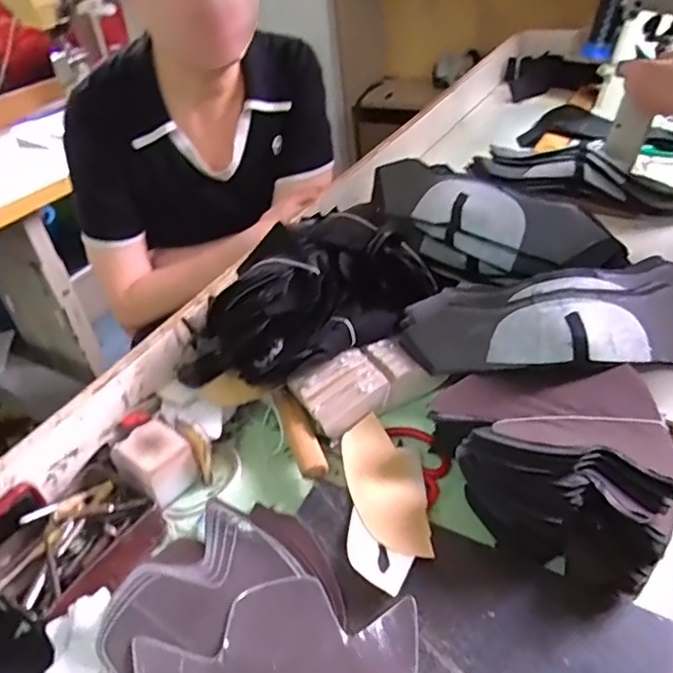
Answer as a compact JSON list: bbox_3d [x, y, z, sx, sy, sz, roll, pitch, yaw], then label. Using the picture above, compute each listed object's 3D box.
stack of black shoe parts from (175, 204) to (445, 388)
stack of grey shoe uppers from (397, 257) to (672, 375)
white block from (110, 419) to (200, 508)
[{"bbox_3d":[-0.025,-0.040,0.622,0.184,0.097,0.280,26,49,34],"label":"stack of black shoe parts"},{"bbox_3d":[0.251,-0.013,0.563,0.361,0.088,0.134,-6,38,0],"label":"stack of grey shoe uppers"},{"bbox_3d":[-0.169,0.119,0.531,0.067,0.043,0.064,28,50,36],"label":"white block"}]

